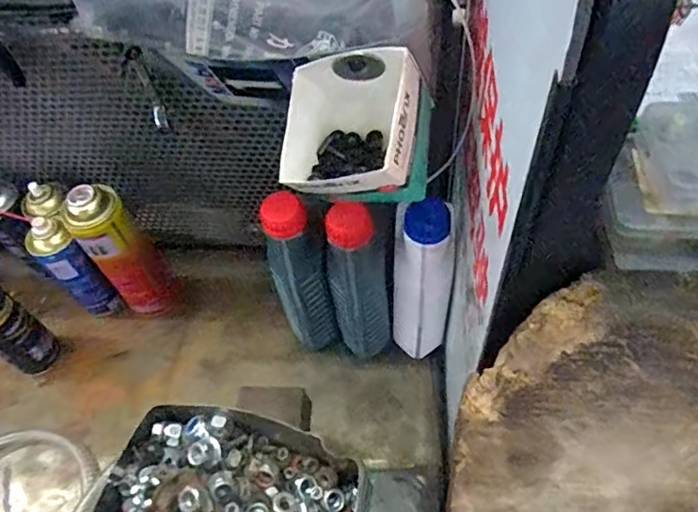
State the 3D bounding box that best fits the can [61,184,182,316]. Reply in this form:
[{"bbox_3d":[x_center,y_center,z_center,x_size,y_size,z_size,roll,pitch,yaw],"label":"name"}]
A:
[{"bbox_3d":[-0.291,0.006,0.742,0.067,0.235,0.067,-2,55,3],"label":"can"}]

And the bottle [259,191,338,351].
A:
[{"bbox_3d":[-0.056,0.030,0.651,0.055,0.261,0.051,-27,57,-14],"label":"bottle"}]

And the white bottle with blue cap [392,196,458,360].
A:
[{"bbox_3d":[0.084,0.036,0.639,0.066,0.246,0.057,9,56,11],"label":"white bottle with blue cap"}]

